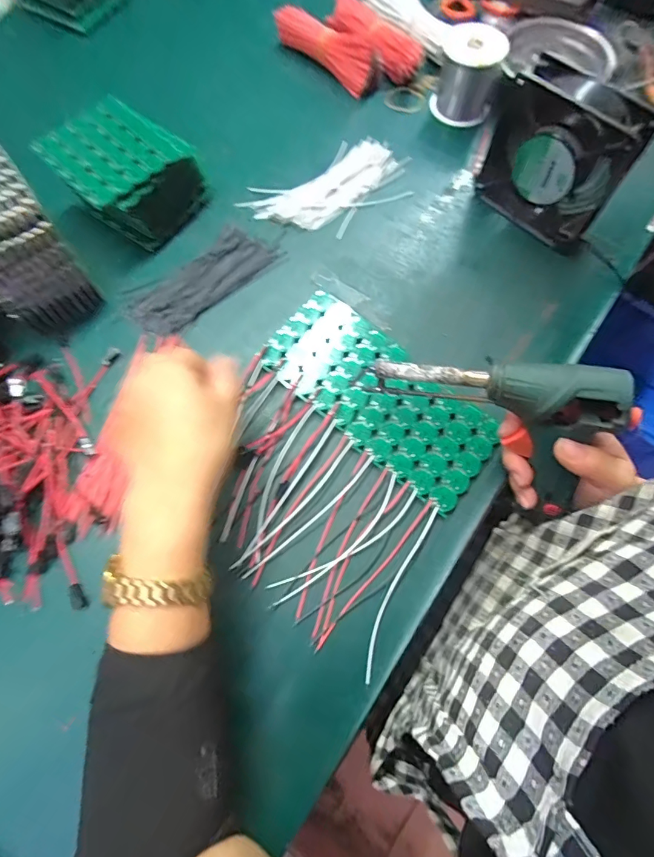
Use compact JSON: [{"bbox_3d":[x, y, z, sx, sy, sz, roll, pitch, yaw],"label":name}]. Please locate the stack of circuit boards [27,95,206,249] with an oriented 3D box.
[{"bbox_3d":[-0.195,-0.254,0.422,0.119,0.061,0.127,-40,76,-14],"label":"stack of circuit boards"}]

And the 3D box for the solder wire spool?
[{"bbox_3d":[0.157,-0.400,0.478,0.069,0.069,0.075,15,70,4],"label":"solder wire spool"}]

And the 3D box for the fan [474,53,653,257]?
[{"bbox_3d":[0.209,-0.248,0.396,0.123,0.125,0.046,39,74,12],"label":"fan"}]

